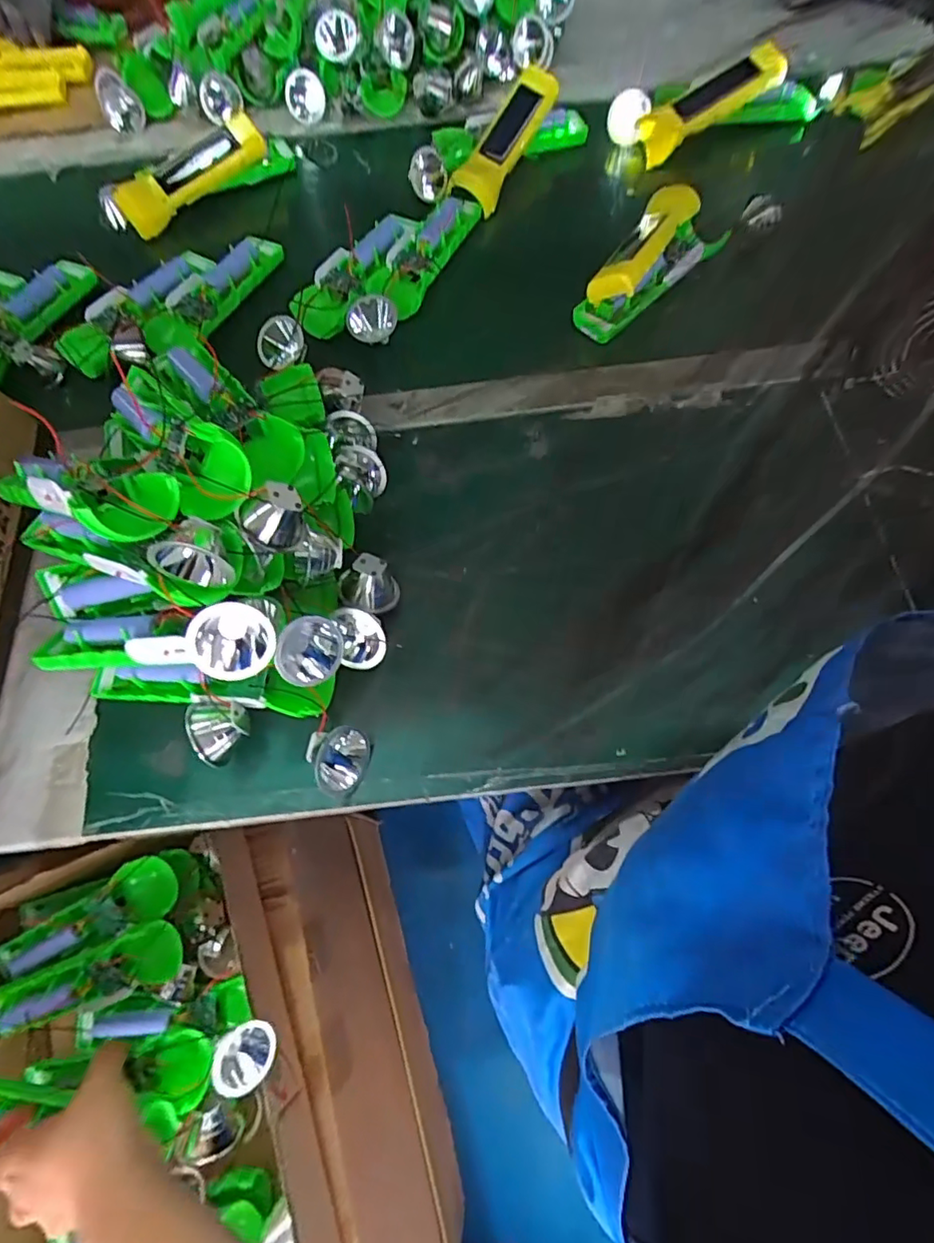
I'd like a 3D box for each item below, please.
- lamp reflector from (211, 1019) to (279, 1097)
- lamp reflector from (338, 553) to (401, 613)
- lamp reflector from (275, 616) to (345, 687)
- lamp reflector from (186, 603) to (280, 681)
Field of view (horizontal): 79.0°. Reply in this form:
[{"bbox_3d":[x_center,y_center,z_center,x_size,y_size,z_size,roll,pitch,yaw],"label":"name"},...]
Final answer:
[{"bbox_3d":[-0.160,0.313,0.407,0.041,0.019,0.038,-1,67,3],"label":"lamp reflector"},{"bbox_3d":[-0.070,-0.025,0.401,0.040,0.033,0.039,6,67,6],"label":"lamp reflector"},{"bbox_3d":[-0.099,0.019,0.359,0.044,0.030,0.042,-1,67,3],"label":"lamp reflector"},{"bbox_3d":[-0.133,0.011,0.323,0.045,0.025,0.040,-7,97,-14],"label":"lamp reflector"}]

